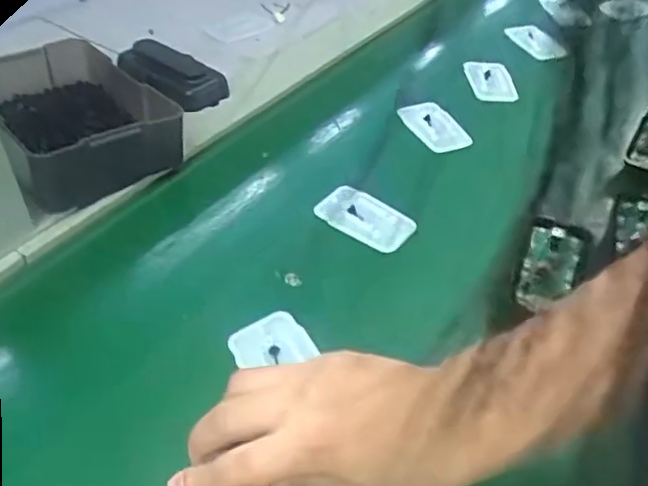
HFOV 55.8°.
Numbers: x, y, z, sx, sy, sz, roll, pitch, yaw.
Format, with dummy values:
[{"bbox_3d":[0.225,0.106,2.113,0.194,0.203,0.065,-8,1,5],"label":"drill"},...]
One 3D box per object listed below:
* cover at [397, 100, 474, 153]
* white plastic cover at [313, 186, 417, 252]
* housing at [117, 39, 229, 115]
[{"bbox_3d":[0.099,-0.104,0.538,0.047,0.005,0.062,-20,50,-24],"label":"cover"},{"bbox_3d":[0.030,-0.019,0.445,0.067,0.004,0.041,31,50,24],"label":"white plastic cover"},{"bbox_3d":[-0.136,-0.153,0.538,0.100,0.027,0.042,31,50,21],"label":"housing"}]

